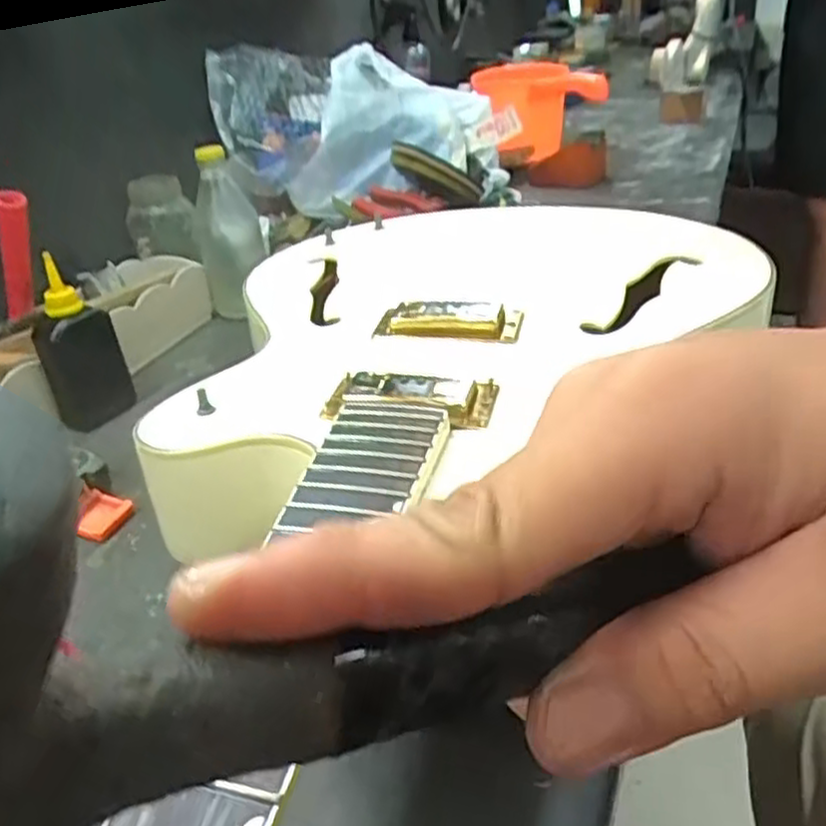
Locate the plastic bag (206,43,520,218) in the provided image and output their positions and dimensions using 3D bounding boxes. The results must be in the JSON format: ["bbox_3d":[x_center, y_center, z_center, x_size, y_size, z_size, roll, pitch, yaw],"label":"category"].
[{"bbox_3d":[-0.063,-0.385,1.000,0.357,0.187,0.208,-4,31,3],"label":"plastic bag"}]

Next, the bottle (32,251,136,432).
[{"bbox_3d":[-0.278,-0.054,0.625,0.030,0.130,0.060,23,43,38],"label":"bottle"}]

